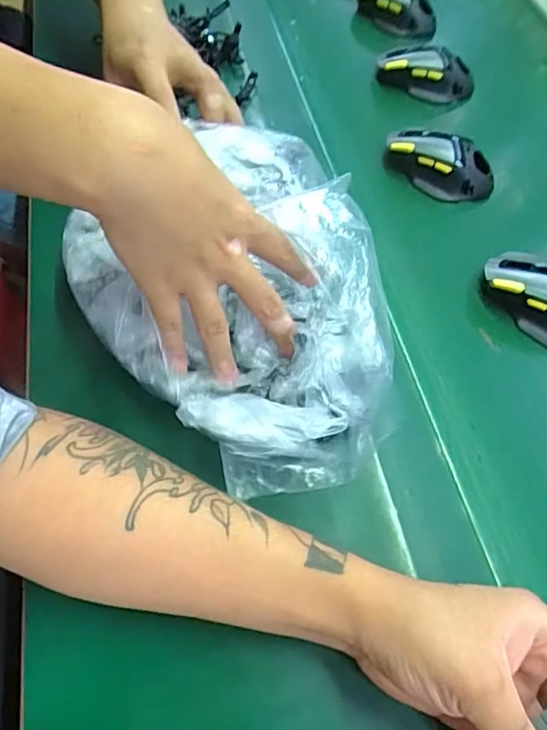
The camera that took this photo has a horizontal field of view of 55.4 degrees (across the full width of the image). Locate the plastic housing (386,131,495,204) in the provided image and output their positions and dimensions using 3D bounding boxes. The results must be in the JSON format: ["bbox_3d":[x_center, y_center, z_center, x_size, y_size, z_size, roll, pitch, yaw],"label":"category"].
[{"bbox_3d":[0.167,-0.205,0.527,0.110,0.047,0.049,36,65,17],"label":"plastic housing"}]

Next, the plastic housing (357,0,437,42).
[{"bbox_3d":[0.158,-0.457,0.677,0.105,0.058,0.031,31,64,15],"label":"plastic housing"}]

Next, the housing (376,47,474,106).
[{"bbox_3d":[0.177,-0.338,0.606,0.117,0.044,0.044,23,62,11],"label":"housing"}]

